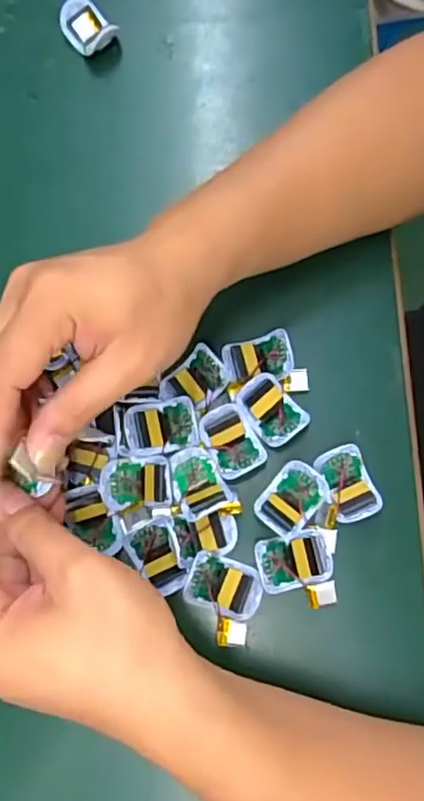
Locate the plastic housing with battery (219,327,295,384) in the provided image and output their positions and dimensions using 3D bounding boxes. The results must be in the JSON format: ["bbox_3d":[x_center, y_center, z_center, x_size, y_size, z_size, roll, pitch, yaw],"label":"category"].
[{"bbox_3d":[0.027,-0.026,0.384,0.041,0.015,0.029,-11,76,-1],"label":"plastic housing with battery"}]

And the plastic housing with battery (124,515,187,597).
[{"bbox_3d":[-0.031,0.089,0.354,0.028,0.013,0.041,-21,76,-4],"label":"plastic housing with battery"}]

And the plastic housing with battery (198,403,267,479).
[{"bbox_3d":[0.012,0.024,0.372,0.029,0.008,0.042,-29,77,-6],"label":"plastic housing with battery"}]

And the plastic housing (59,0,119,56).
[{"bbox_3d":[-0.090,-0.271,0.453,0.032,0.020,0.038,-31,77,-6],"label":"plastic housing"}]

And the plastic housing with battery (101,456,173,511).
[{"bbox_3d":[-0.044,0.047,0.366,0.041,0.011,0.029,-6,76,0],"label":"plastic housing with battery"}]

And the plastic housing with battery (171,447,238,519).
[{"bbox_3d":[-0.007,0.047,0.364,0.030,0.013,0.040,-24,77,-5],"label":"plastic housing with battery"}]

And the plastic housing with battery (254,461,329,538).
[{"bbox_3d":[0.047,0.057,0.362,0.032,0.008,0.041,36,80,9],"label":"plastic housing with battery"}]

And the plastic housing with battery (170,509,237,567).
[{"bbox_3d":[-0.003,0.078,0.356,0.036,0.013,0.026,-11,76,-1],"label":"plastic housing with battery"}]

